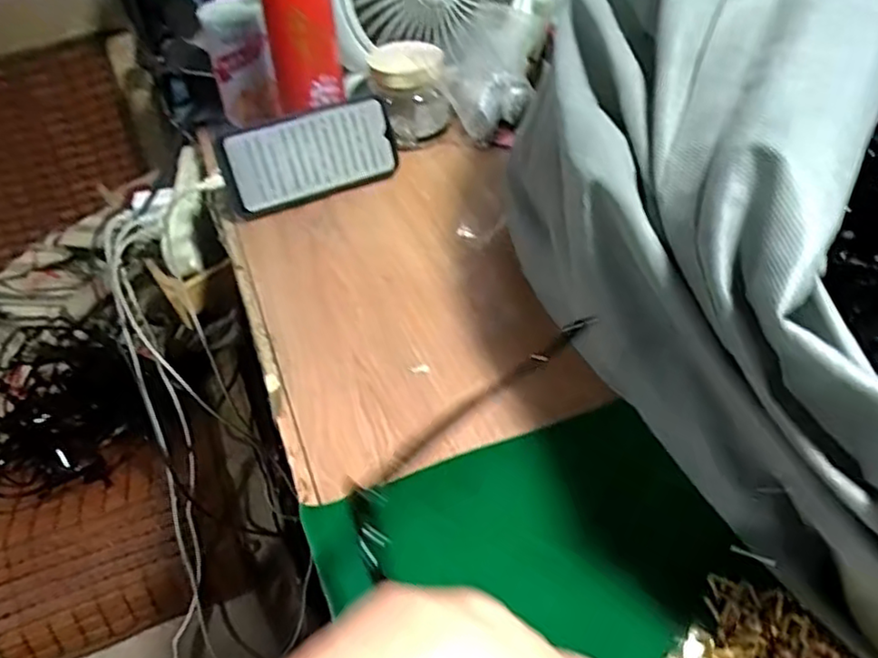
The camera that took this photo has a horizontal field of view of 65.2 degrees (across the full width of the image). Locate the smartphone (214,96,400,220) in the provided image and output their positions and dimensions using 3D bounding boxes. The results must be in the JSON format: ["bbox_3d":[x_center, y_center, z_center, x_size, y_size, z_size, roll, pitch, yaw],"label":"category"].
[{"bbox_3d":[-0.123,-0.169,0.670,0.172,0.081,0.012,-22,22,-18],"label":"smartphone"}]

